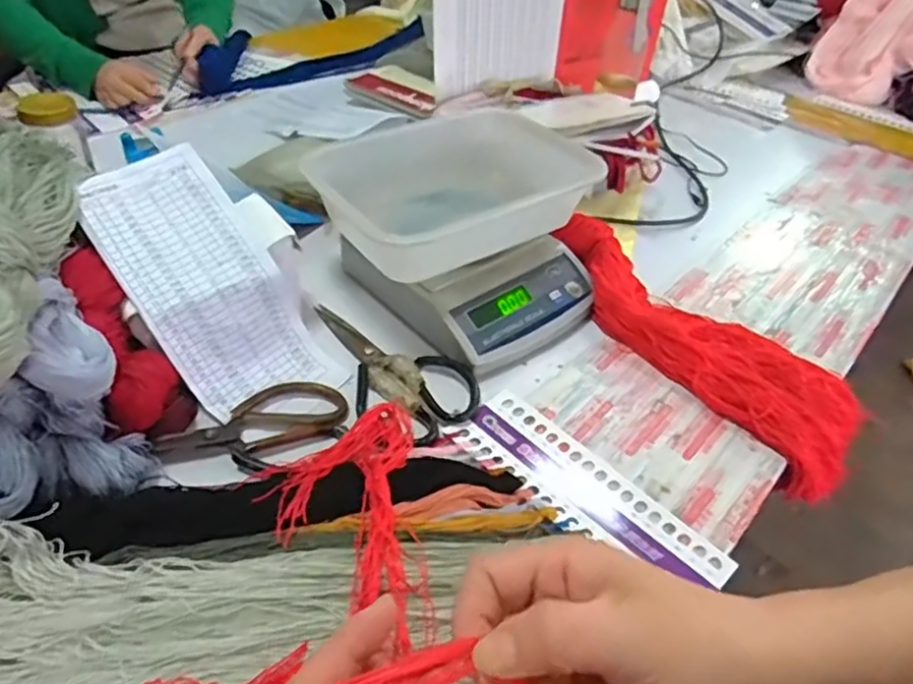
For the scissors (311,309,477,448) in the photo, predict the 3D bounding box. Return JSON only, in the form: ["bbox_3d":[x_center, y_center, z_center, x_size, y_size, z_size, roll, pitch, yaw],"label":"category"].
[{"bbox_3d":[-0.074,0.018,0.616,0.207,0.020,0.087,33,50,26],"label":"scissors"}]

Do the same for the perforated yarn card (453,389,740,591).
[{"bbox_3d":[0.104,0.122,0.528,0.235,0.006,0.082,35,46,30],"label":"perforated yarn card"}]

